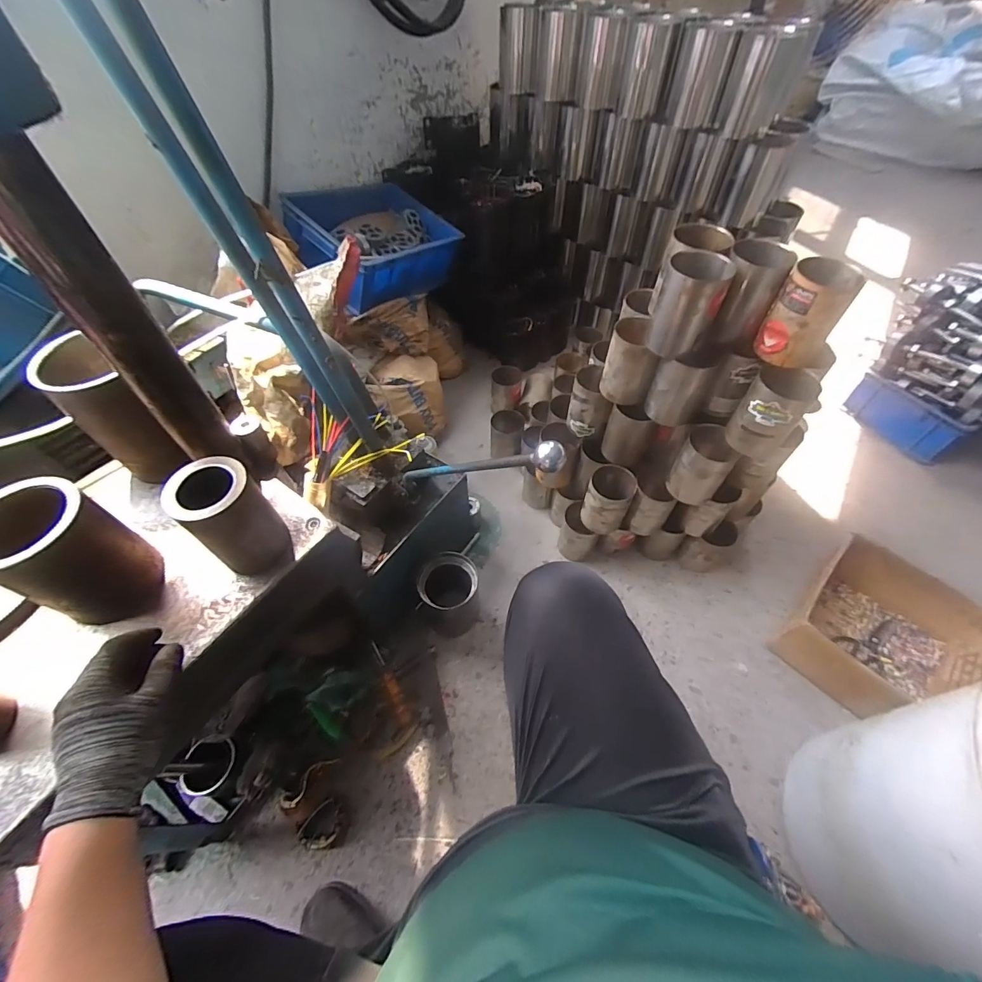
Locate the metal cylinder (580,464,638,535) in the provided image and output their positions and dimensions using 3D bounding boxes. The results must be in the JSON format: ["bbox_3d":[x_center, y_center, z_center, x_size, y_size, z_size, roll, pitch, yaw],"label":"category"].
[{"bbox_3d":[0.247,0.024,0.928,0.089,0.134,0.090,0,54,1],"label":"metal cylinder"}]

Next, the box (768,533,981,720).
[{"bbox_3d":[0.796,0.292,0.900,0.320,0.149,0.288,-38,62,-23],"label":"box"}]

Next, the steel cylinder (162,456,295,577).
[{"bbox_3d":[-0.317,0.034,0.540,0.090,0.143,0.082,0,54,1],"label":"steel cylinder"}]

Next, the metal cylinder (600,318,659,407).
[{"bbox_3d":[0.258,-0.239,0.809,0.088,0.122,0.089,15,56,11],"label":"metal cylinder"}]

